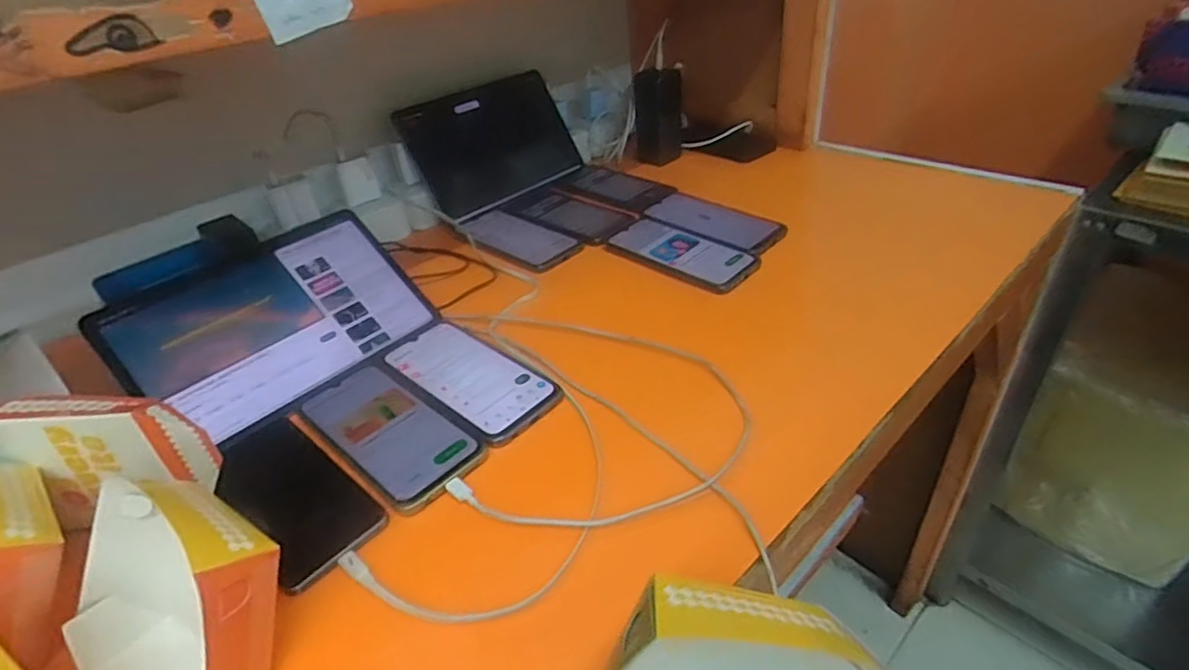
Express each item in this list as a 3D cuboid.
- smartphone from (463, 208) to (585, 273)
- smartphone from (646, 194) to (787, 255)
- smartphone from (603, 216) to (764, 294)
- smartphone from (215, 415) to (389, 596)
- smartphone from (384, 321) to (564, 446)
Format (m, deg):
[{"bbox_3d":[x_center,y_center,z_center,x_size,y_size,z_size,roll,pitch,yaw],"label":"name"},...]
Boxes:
[{"bbox_3d":[-0.096,-0.121,0.759,0.167,0.010,0.090,28,48,34],"label":"smartphone"},{"bbox_3d":[0.144,-0.140,0.746,0.163,0.009,0.075,26,47,36],"label":"smartphone"},{"bbox_3d":[0.101,-0.095,0.700,0.172,0.013,0.094,29,49,35],"label":"smartphone"},{"bbox_3d":[-0.229,0.114,0.458,0.170,0.006,0.073,28,48,34],"label":"smartphone"},{"bbox_3d":[-0.113,0.036,0.545,0.166,0.005,0.077,28,49,34],"label":"smartphone"}]

